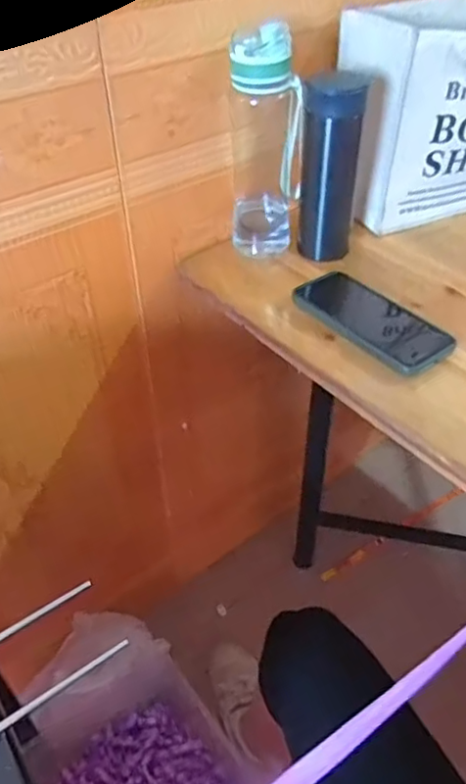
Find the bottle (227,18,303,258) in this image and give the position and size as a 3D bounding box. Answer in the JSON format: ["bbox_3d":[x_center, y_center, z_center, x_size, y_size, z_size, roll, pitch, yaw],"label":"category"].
[{"bbox_3d":[0.038,-0.272,0.665,0.076,0.242,0.087,4,44,5],"label":"bottle"}]

